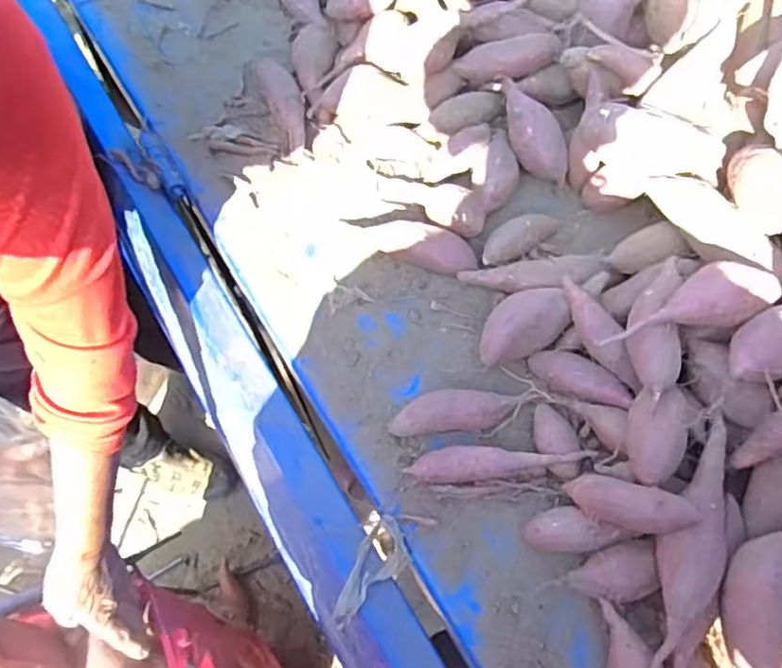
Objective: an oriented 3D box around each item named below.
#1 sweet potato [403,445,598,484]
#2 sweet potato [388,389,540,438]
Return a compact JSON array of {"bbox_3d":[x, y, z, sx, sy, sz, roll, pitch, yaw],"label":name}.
[{"bbox_3d":[0.097,0.116,0.571,0.162,0.035,0.026,-3,63,2],"label":"sweet potato"},{"bbox_3d":[0.066,0.071,0.594,0.133,0.036,0.031,-8,63,0],"label":"sweet potato"}]

